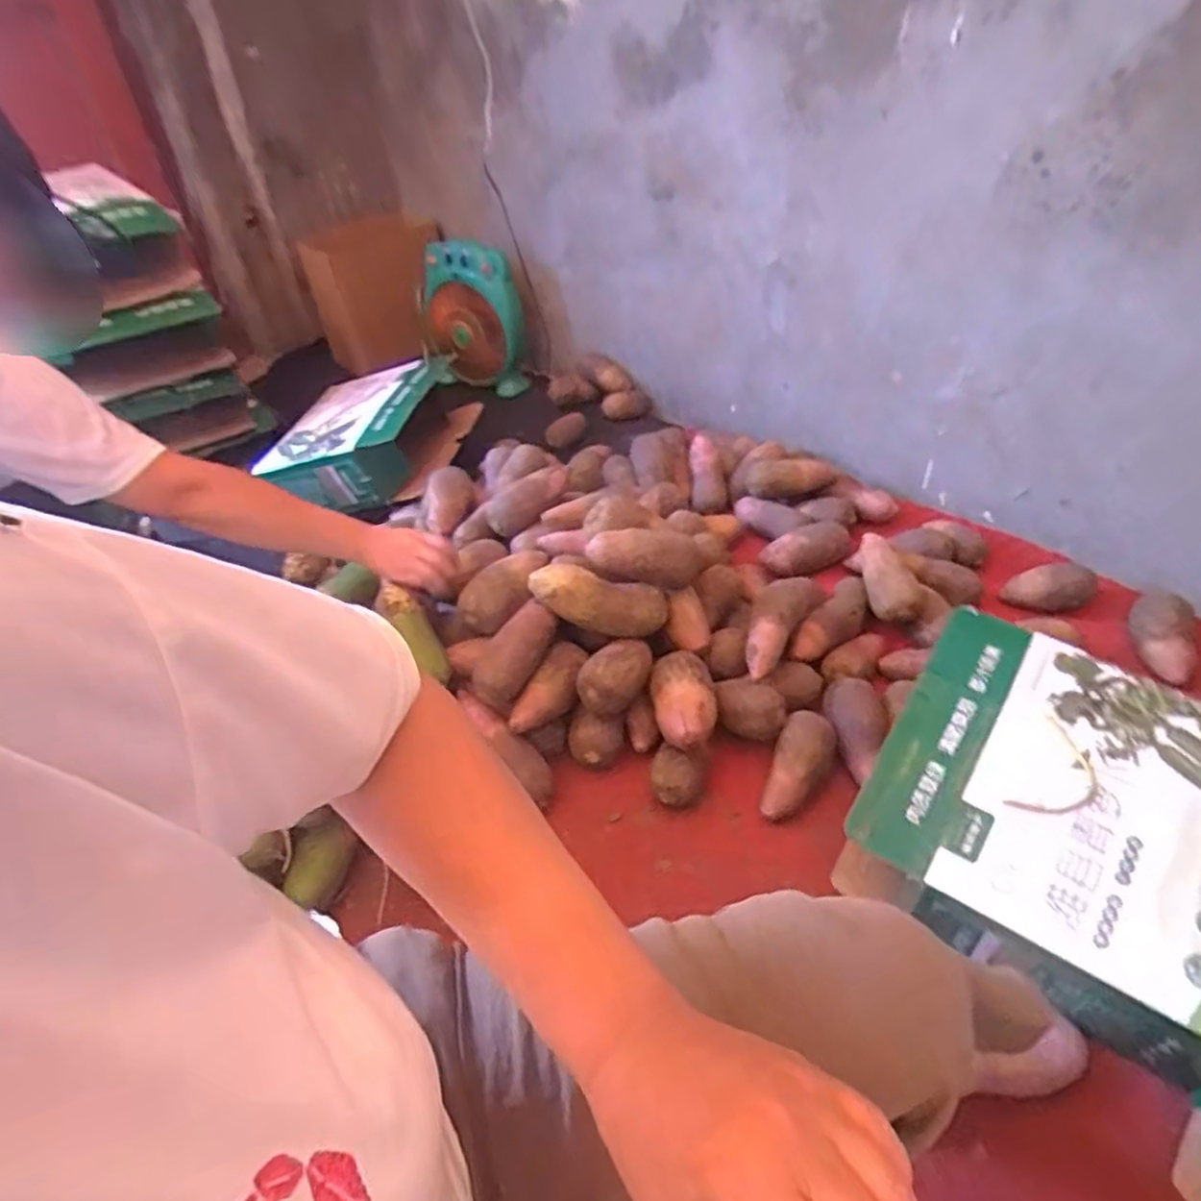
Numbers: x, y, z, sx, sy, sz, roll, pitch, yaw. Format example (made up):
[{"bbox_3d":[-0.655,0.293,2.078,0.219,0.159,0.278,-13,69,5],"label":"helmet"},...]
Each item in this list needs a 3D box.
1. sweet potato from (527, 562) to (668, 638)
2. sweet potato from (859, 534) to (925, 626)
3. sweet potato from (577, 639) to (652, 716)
[{"bbox_3d":[0.000,0.000,0.993,0.196,0.071,0.056,16,38,-15],"label":"sweet potato"},{"bbox_3d":[0.456,-0.041,1.142,0.082,0.057,0.175,-8,59,-4],"label":"sweet potato"},{"bbox_3d":[0.016,0.103,0.972,0.103,0.075,0.063,-32,47,-28],"label":"sweet potato"}]

